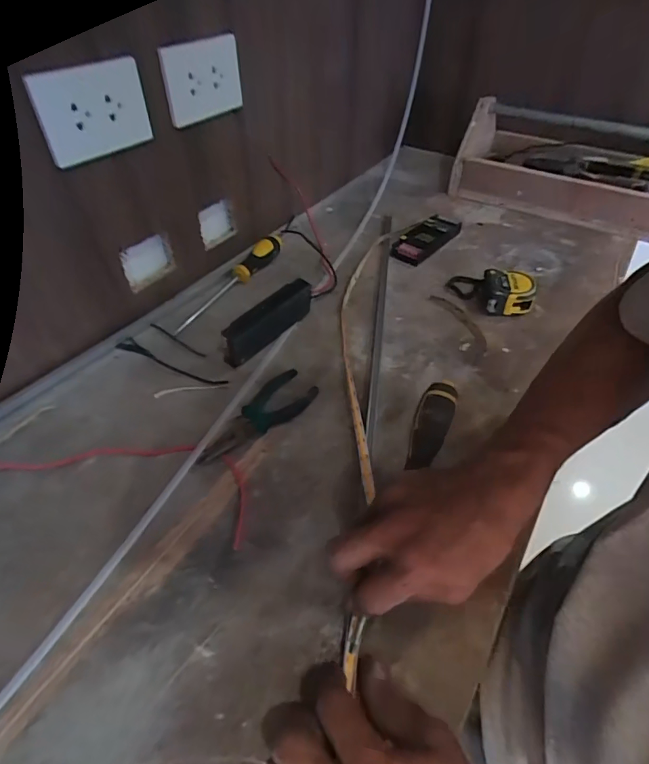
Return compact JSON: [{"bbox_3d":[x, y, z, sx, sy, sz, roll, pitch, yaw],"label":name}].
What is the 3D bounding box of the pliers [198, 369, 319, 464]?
[{"bbox_3d":[-0.077,0.036,0.497,0.145,0.013,0.056,-29,53,-25],"label":"pliers"}]

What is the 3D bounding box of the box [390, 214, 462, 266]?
[{"bbox_3d":[0.171,-0.241,0.753,0.055,0.030,0.142,33,54,27],"label":"box"}]

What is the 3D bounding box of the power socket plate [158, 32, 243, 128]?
[{"bbox_3d":[-0.145,-0.364,0.543,0.012,0.089,0.111,39,58,16],"label":"power socket plate"}]

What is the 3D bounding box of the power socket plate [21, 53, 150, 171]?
[{"bbox_3d":[-0.234,-0.277,0.462,0.110,0.081,0.014,-35,56,-29],"label":"power socket plate"}]

